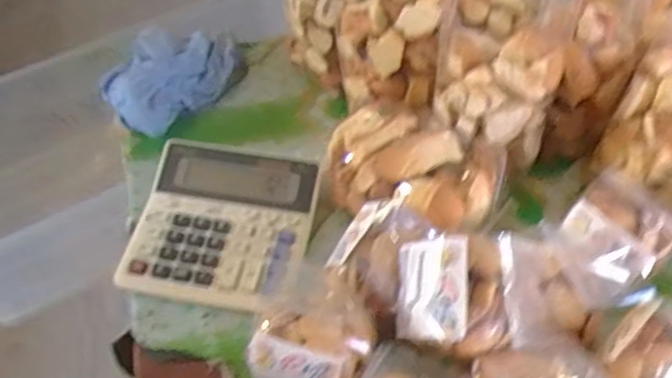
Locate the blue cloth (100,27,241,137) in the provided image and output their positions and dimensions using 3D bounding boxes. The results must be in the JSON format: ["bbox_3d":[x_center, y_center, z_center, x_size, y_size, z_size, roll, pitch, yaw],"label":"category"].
[{"bbox_3d":[-0.195,-0.135,0.717,0.111,0.053,0.161,19,54,17],"label":"blue cloth"}]

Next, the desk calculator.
[{"bbox_3d":[-0.110,0.030,0.583,0.159,0.030,0.164,6,51,7],"label":"desk calculator"}]

